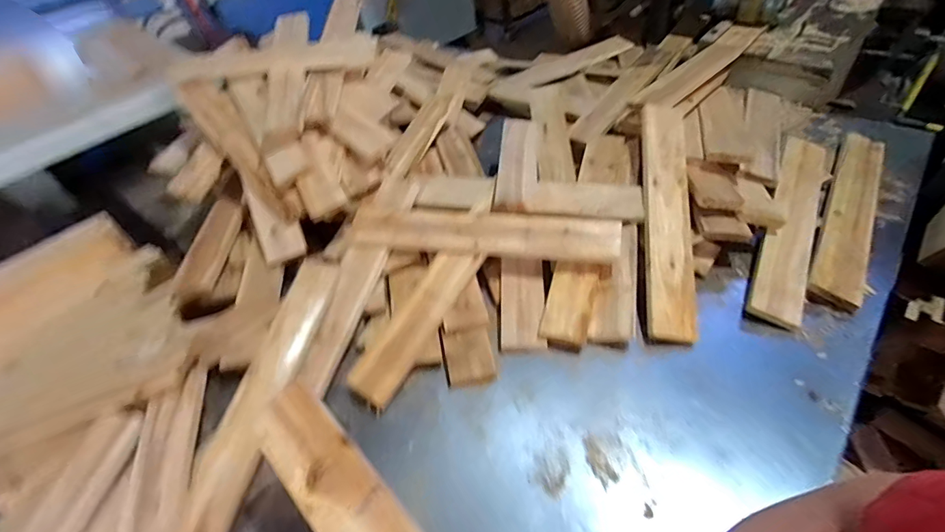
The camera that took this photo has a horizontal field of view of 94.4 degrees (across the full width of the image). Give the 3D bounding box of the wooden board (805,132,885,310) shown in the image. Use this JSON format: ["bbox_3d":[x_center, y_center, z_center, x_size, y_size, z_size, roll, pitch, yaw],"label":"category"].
[{"bbox_3d":[0.784,-0.119,0.901,0.087,0.024,0.582,22,55,27],"label":"wooden board"}]

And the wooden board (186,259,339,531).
[{"bbox_3d":[-0.339,0.198,0.716,0.087,0.021,0.506,11,57,5],"label":"wooden board"}]

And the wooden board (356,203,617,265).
[{"bbox_3d":[0.015,-0.070,0.836,0.513,0.020,0.098,3,48,13],"label":"wooden board"}]

